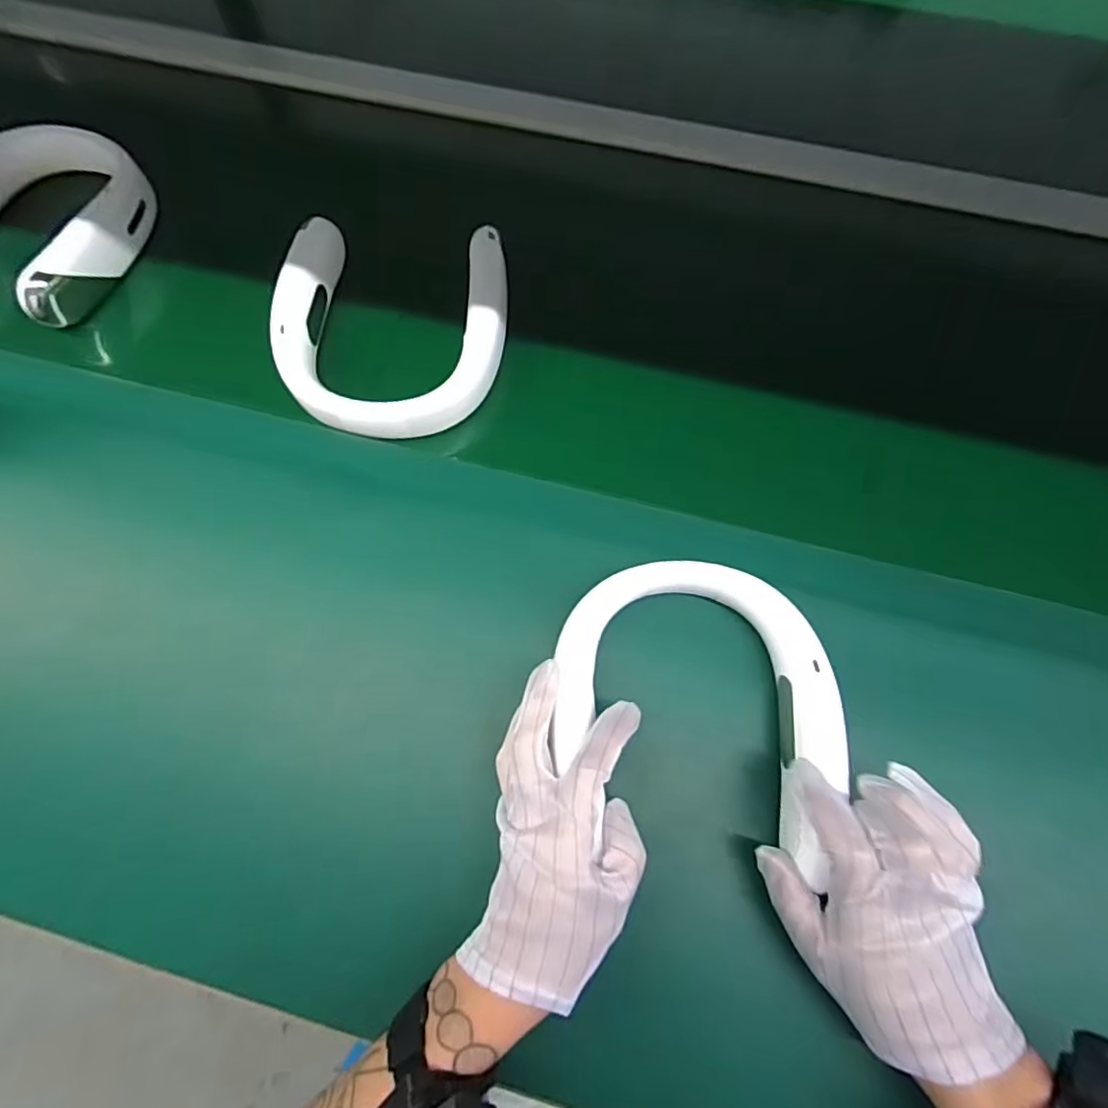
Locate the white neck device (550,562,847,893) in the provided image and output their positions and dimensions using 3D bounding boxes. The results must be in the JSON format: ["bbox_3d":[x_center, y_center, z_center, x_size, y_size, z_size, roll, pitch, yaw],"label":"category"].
[{"bbox_3d":[0.098,0.087,0.385,0.192,0.035,0.160,22,71,8],"label":"white neck device"}]

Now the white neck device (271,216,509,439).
[{"bbox_3d":[-0.139,-0.194,0.496,0.193,0.047,0.198,3,70,2],"label":"white neck device"}]

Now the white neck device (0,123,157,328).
[{"bbox_3d":[-0.487,-0.312,0.543,0.171,0.060,0.200,11,70,4],"label":"white neck device"}]

